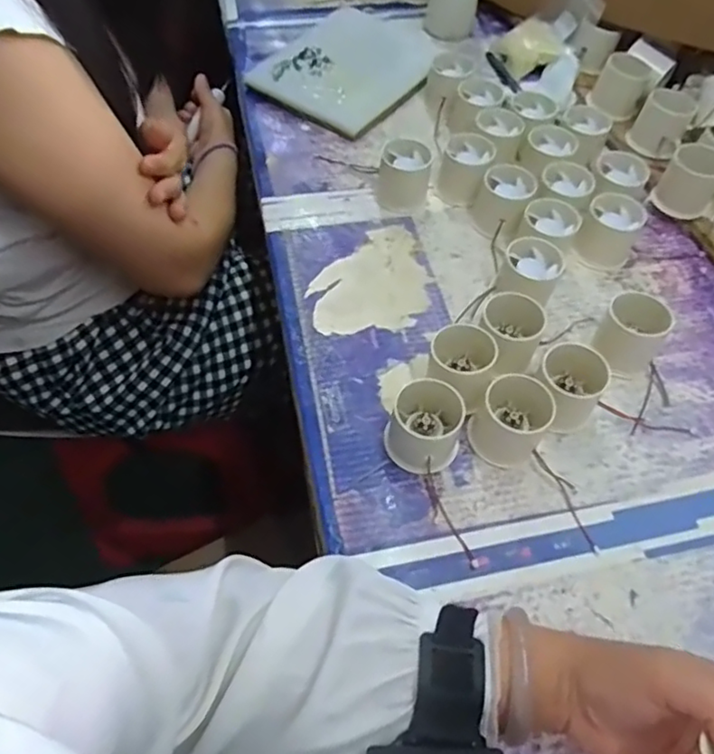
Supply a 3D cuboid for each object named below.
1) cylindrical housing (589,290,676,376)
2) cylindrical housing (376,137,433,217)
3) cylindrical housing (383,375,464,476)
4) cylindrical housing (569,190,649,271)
[{"bbox_3d":[0.223,-0.035,0.497,0.048,0.041,0.051,1,56,-2],"label":"cylindrical housing"},{"bbox_3d":[0.048,-0.203,0.617,0.051,0.046,0.056,16,57,9],"label":"cylindrical housing"},{"bbox_3d":[0.050,0.036,0.456,0.056,0.047,0.057,1,56,-2],"label":"cylindrical housing"},{"bbox_3d":[0.238,-0.135,0.577,0.051,0.048,0.055,1,56,-2],"label":"cylindrical housing"}]

